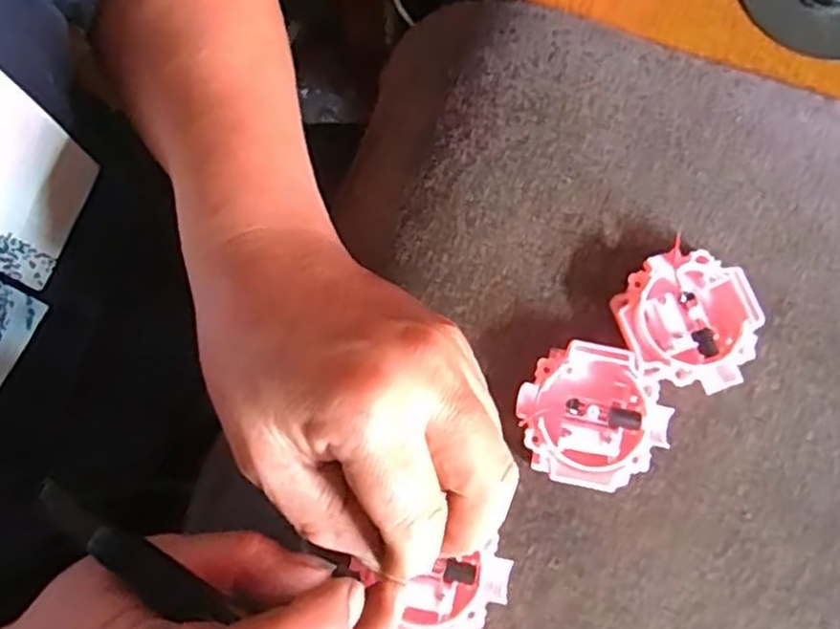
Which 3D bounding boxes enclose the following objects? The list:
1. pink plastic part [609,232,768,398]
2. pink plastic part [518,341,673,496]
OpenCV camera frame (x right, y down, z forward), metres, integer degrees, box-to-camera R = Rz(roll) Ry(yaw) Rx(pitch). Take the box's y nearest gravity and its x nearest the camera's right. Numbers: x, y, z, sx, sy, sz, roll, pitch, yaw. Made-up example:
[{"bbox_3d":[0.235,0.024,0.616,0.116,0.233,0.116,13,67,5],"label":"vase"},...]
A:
[{"bbox_3d":[0.104,0.003,0.276,0.053,0.015,0.052,41,80,7],"label":"pink plastic part"},{"bbox_3d":[0.065,0.039,0.267,0.055,0.015,0.052,0,78,-1],"label":"pink plastic part"}]

